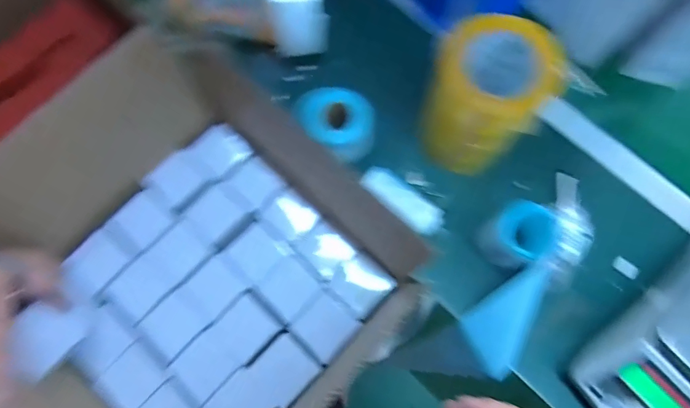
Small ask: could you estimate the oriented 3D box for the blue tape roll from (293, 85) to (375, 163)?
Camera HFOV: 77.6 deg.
[{"bbox_3d":[-0.010,-0.107,0.588,0.102,0.070,0.089,32,77,9],"label":"blue tape roll"}]

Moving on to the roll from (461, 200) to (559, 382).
[{"bbox_3d":[0.205,0.109,0.539,0.092,0.071,0.221,13,92,4],"label":"roll"}]

